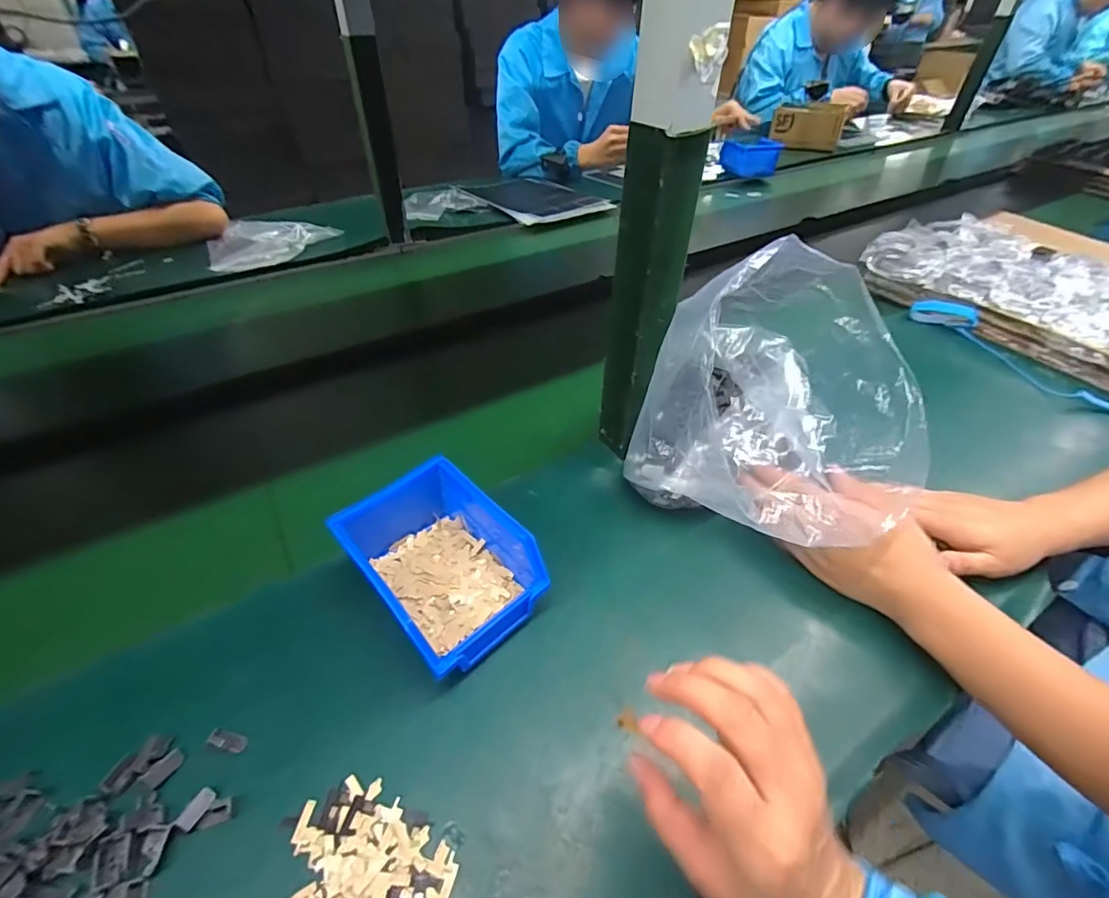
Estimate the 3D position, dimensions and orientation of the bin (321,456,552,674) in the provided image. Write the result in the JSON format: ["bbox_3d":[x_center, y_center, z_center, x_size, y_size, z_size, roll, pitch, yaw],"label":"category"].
[{"bbox_3d":[-0.082,0.090,0.402,0.114,0.080,0.132,-31,51,-29],"label":"bin"}]

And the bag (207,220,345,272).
[{"bbox_3d":[-0.512,-0.379,0.934,0.225,0.049,0.140,-25,48,-25],"label":"bag"}]

